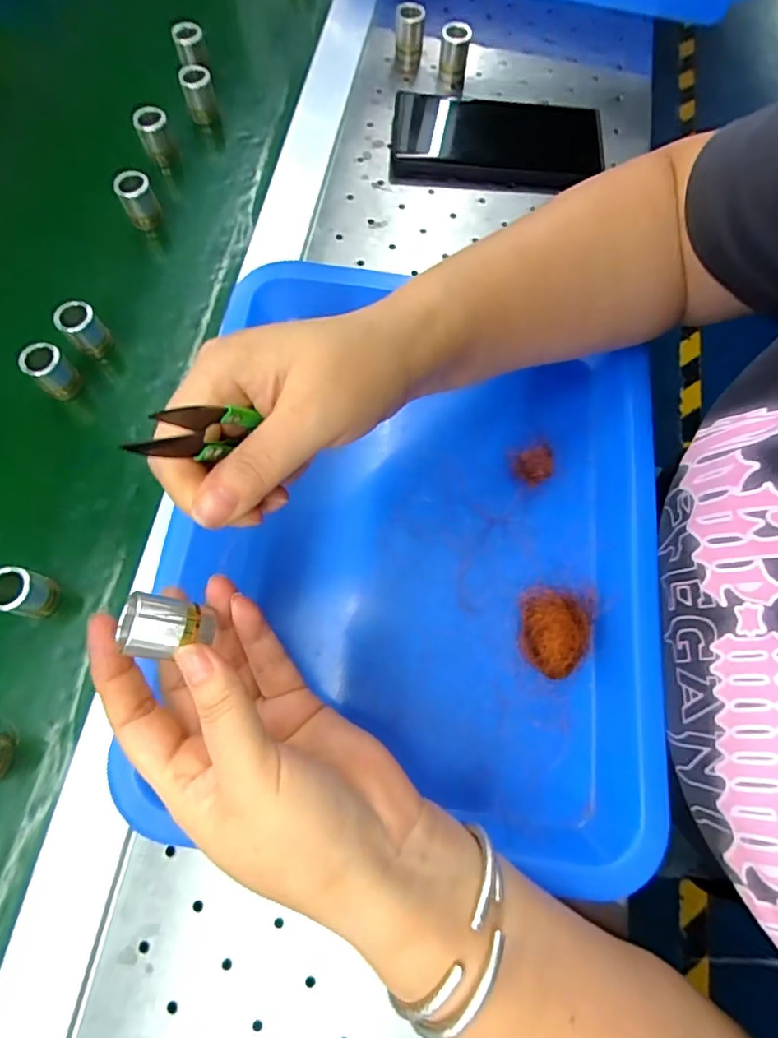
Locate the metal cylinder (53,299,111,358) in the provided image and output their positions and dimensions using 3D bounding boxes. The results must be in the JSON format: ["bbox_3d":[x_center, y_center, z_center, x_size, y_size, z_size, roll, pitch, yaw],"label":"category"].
[{"bbox_3d":[-0.199,-0.124,0.350,0.022,0.033,0.020,0,76,1],"label":"metal cylinder"}]

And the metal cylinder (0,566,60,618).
[{"bbox_3d":[-0.198,0.040,0.292,0.018,0.037,0.023,2,76,1],"label":"metal cylinder"}]

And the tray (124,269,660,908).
[{"bbox_3d":[0.015,0.008,0.304,0.269,0.050,0.311,6,76,2],"label":"tray"}]

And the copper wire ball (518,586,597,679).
[{"bbox_3d":[0.090,0.060,0.286,0.038,0.017,0.045,7,76,2],"label":"copper wire ball"}]

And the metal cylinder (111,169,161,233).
[{"bbox_3d":[-0.181,-0.231,0.388,0.024,0.030,0.020,-23,77,-5],"label":"metal cylinder"}]

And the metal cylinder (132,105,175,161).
[{"bbox_3d":[-0.178,-0.293,0.410,0.023,0.032,0.021,0,76,1],"label":"metal cylinder"}]

